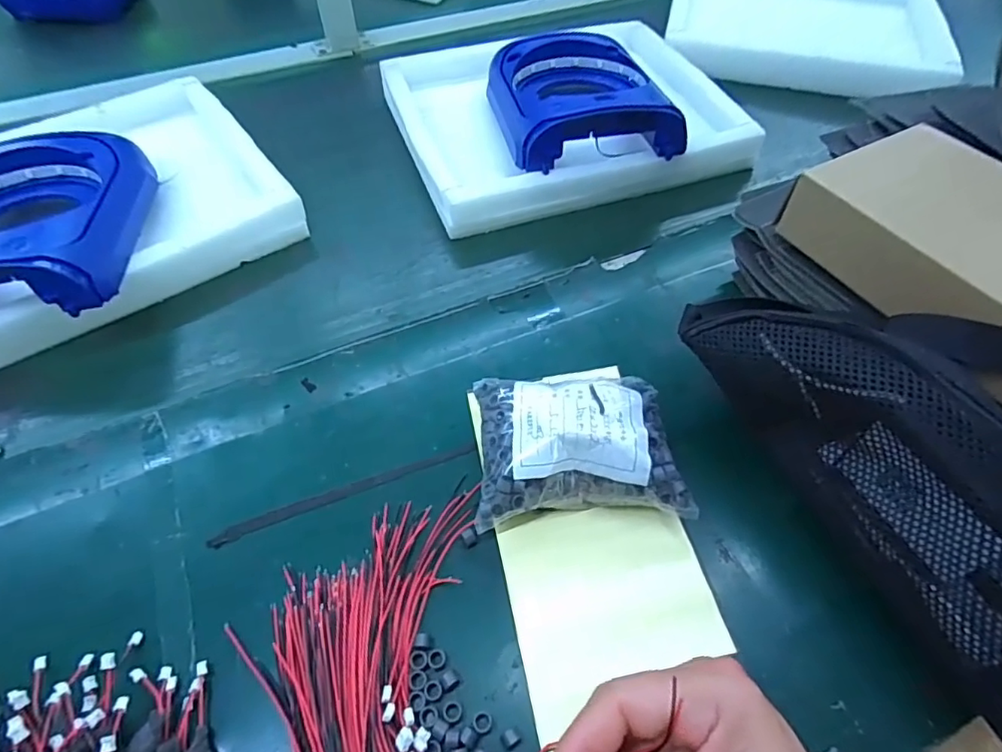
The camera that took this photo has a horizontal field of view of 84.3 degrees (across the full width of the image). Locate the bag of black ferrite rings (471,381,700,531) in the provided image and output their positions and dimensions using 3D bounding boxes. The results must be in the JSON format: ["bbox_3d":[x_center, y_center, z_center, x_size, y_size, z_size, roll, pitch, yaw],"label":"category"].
[{"bbox_3d":[0.050,0.047,0.371,0.132,0.057,0.098,-4,56,-3],"label":"bag of black ferrite rings"}]

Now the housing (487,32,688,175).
[{"bbox_3d":[0.080,-0.291,0.587,0.169,0.060,0.184,-10,57,-7],"label":"housing"}]

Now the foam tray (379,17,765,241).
[{"bbox_3d":[0.061,-0.310,0.639,0.356,0.043,0.324,-15,58,-10],"label":"foam tray"}]

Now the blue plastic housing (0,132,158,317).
[{"bbox_3d":[-0.403,-0.130,0.475,0.159,0.083,0.216,-10,57,-7],"label":"blue plastic housing"}]

